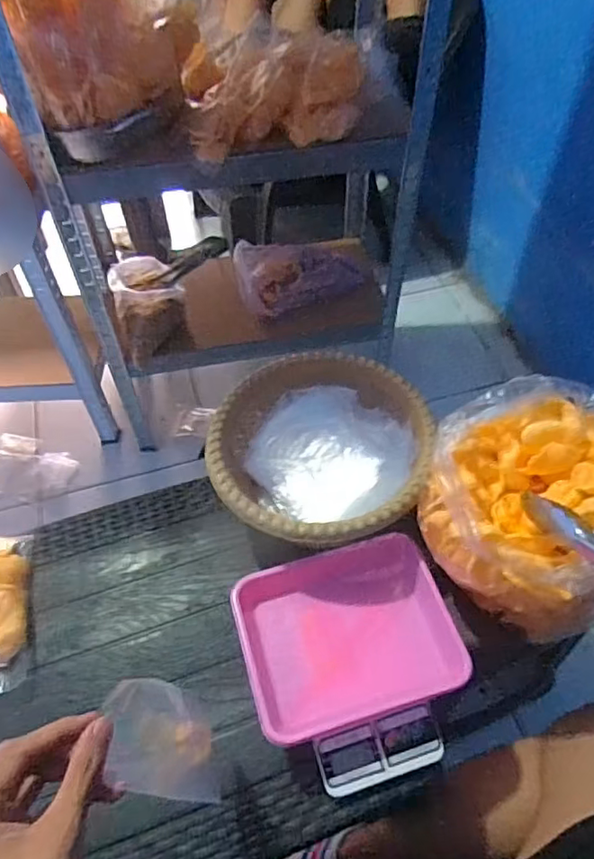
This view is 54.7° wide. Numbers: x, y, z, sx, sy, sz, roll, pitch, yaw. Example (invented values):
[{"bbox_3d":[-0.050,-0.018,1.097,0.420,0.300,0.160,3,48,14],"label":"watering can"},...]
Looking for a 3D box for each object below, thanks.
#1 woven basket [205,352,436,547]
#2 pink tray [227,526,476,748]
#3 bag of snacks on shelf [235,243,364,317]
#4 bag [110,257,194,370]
[{"bbox_3d":[0.030,0.036,0.726,0.252,0.111,0.262,0,53,1],"label":"woven basket"},{"bbox_3d":[0.053,0.226,0.639,0.225,0.052,0.178,-14,54,-10],"label":"pink tray"},{"bbox_3d":[0.002,-0.346,1.243,0.264,0.131,0.122,-14,54,-9],"label":"bag of snacks on shelf"},{"bbox_3d":[-0.300,-0.254,1.184,0.137,0.138,0.176,-13,54,-9],"label":"bag"}]

